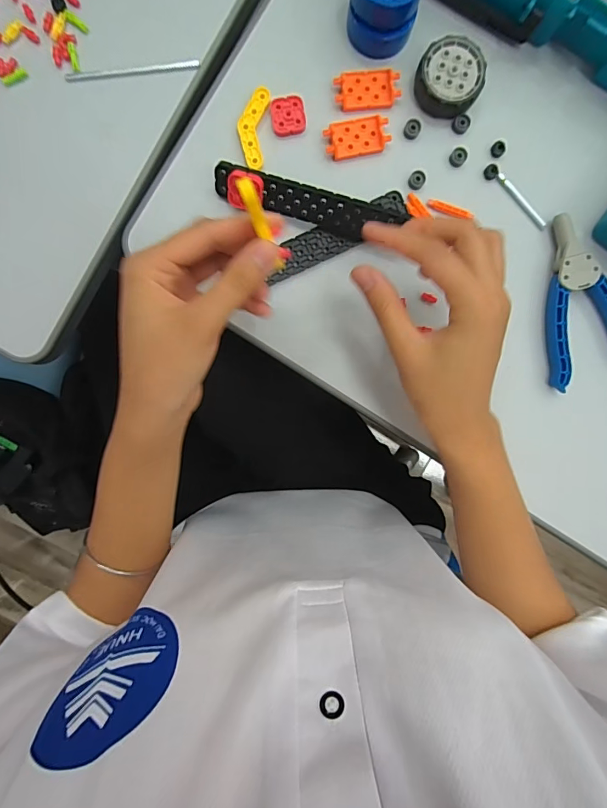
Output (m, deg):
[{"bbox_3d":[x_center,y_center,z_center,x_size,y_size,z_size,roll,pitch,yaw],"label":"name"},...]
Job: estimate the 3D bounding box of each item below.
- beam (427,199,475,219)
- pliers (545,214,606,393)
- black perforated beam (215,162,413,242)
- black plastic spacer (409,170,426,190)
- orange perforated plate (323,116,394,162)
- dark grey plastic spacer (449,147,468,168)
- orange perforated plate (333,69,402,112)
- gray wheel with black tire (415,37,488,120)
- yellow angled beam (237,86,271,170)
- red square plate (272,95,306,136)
[{"bbox_3d":[0.115,-0.151,0.325,0.037,0.004,0.007,20,93,-3],"label":"beam"},{"bbox_3d":[0.224,-0.080,0.329,0.067,0.018,0.128,-5,94,-1],"label":"pliers"},{"bbox_3d":[0.003,-0.146,0.311,0.140,0.029,0.007,17,51,1],"label":"black perforated beam"},{"bbox_3d":[0.088,-0.173,0.323,0.012,0.004,0.013,0,94,-2],"label":"black plastic spacer"},{"bbox_3d":[0.041,-0.204,0.319,0.048,0.005,0.025,-12,94,-1],"label":"orange perforated plate"},{"bbox_3d":[0.120,-0.191,0.324,0.012,0.007,0.012,0,94,-2],"label":"dark grey plastic spacer"},{"bbox_3d":[0.048,-0.238,0.317,0.048,0.005,0.027,-6,94,-1],"label":"orange perforated plate"},{"bbox_3d":[0.108,-0.242,0.313,0.048,0.016,0.049,0,94,-2],"label":"gray wheel with black tire"},{"bbox_3d":[-0.039,-0.209,0.317,0.021,0.004,0.058,7,94,-2],"label":"yellow angled beam"},{"bbox_3d":[-0.011,-0.219,0.318,0.025,0.005,0.026,-9,94,-1],"label":"red square plate"}]

